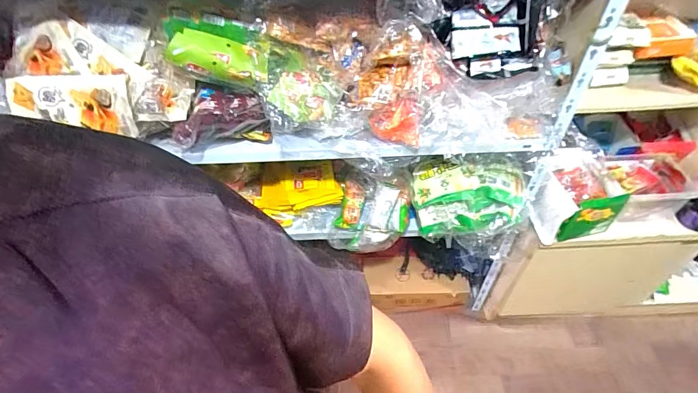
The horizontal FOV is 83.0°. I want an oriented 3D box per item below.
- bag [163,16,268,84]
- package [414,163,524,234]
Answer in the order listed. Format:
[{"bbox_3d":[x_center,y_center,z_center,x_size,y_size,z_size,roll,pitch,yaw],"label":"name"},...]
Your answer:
[{"bbox_3d":[-0.264,-0.294,0.786,0.196,0.091,0.104,-3,49,1],"label":"bag"},{"bbox_3d":[0.309,0.017,1.036,0.270,0.152,0.160,6,49,8],"label":"package"}]

